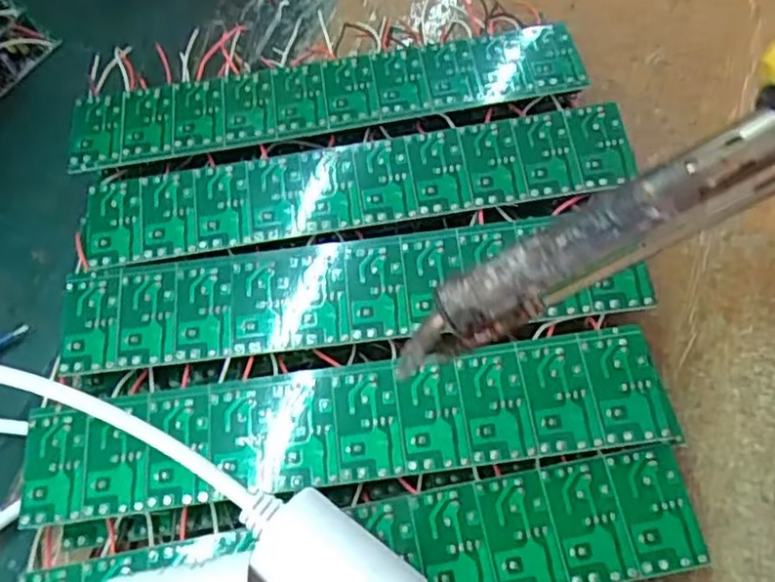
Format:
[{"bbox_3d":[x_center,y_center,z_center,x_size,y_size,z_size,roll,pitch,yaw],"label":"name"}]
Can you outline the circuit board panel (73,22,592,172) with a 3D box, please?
[{"bbox_3d":[-0.026,-0.079,0.275,0.199,0.004,0.043,-11,61,-1],"label":"circuit board panel"}]

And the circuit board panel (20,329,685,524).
[{"bbox_3d":[-0.015,0.043,0.219,0.202,0.006,0.038,-7,66,1],"label":"circuit board panel"}]

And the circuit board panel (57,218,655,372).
[{"bbox_3d":[-0.015,-0.001,0.240,0.199,0.007,0.039,-6,66,1],"label":"circuit board panel"}]

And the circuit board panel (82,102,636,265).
[{"bbox_3d":[-0.013,-0.041,0.256,0.200,0.004,0.034,-9,66,-1],"label":"circuit board panel"}]

